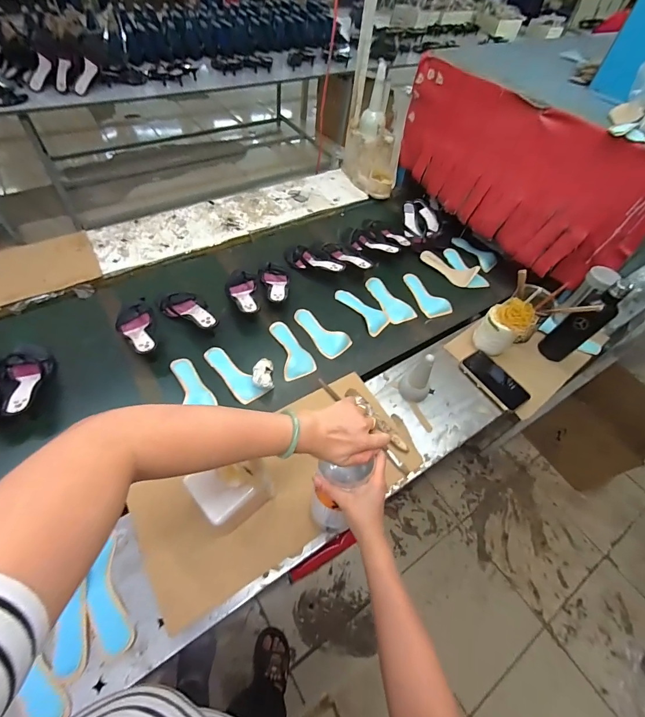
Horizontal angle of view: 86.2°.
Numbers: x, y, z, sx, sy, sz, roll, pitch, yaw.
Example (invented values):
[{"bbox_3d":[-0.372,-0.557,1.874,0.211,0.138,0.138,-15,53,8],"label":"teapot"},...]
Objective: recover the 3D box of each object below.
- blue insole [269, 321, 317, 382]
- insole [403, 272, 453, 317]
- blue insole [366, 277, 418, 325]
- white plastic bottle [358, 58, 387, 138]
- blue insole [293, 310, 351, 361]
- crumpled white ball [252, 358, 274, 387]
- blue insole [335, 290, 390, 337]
[{"bbox_3d":[-0.076,-0.029,0.865,0.079,0.007,0.175,-13,57,-15],"label":"blue insole"},{"bbox_3d":[0.306,-0.195,1.017,0.078,0.018,0.172,-16,58,-17],"label":"insole"},{"bbox_3d":[0.197,-0.179,1.020,0.086,0.010,0.187,-18,59,-18],"label":"blue insole"},{"bbox_3d":[0.181,-0.873,1.168,0.090,0.182,0.096,11,55,2],"label":"white plastic bottle"},{"bbox_3d":[-0.011,-0.071,0.921,0.179,0.007,0.086,38,60,19],"label":"blue insole"},{"bbox_3d":[-0.136,0.039,0.788,0.048,0.041,0.074,1,55,-5],"label":"crumpled white ball"},{"bbox_3d":[0.105,-0.137,0.958,0.084,0.006,0.174,-37,66,-27],"label":"blue insole"}]

